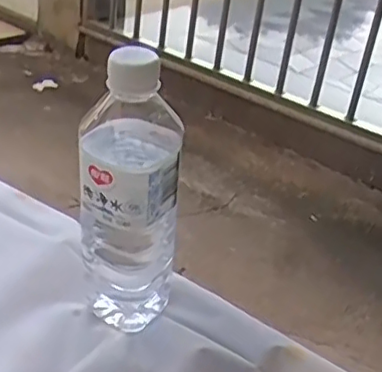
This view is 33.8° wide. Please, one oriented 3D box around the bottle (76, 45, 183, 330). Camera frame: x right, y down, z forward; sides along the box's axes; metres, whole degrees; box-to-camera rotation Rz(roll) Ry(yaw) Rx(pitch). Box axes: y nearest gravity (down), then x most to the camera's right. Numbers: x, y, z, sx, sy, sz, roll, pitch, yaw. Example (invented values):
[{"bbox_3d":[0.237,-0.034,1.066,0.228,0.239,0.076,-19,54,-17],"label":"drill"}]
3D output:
[{"bbox_3d":[-0.042,0.006,0.446,0.073,0.208,0.070,5,33,-4],"label":"bottle"}]

